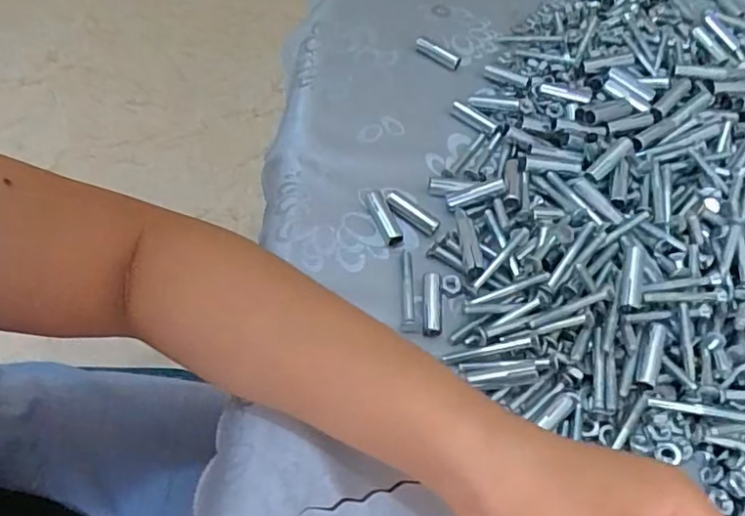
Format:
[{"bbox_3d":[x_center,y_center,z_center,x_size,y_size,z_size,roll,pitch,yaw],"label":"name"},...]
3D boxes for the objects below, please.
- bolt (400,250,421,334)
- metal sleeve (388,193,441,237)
[{"bbox_3d":[0.023,0.020,0.348,0.011,0.009,0.054,-1,58,0],"label":"bolt"},{"bbox_3d":[0.028,-0.030,0.372,0.042,0.007,0.011,38,62,14],"label":"metal sleeve"}]

